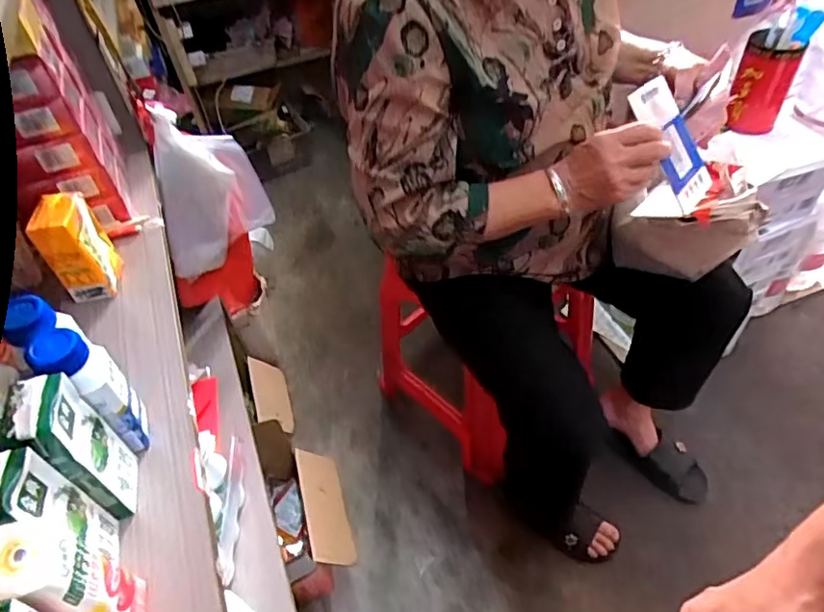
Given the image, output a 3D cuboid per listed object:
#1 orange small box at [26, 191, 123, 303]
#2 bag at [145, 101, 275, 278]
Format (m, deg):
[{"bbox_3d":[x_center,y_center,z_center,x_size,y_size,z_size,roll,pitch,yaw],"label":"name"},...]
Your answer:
[{"bbox_3d":[-0.369,-0.065,0.635,0.048,0.112,0.070,-9,48,-3],"label":"orange small box"},{"bbox_3d":[-0.338,-0.191,0.938,0.193,0.242,0.050,-37,55,-25],"label":"bag"}]

